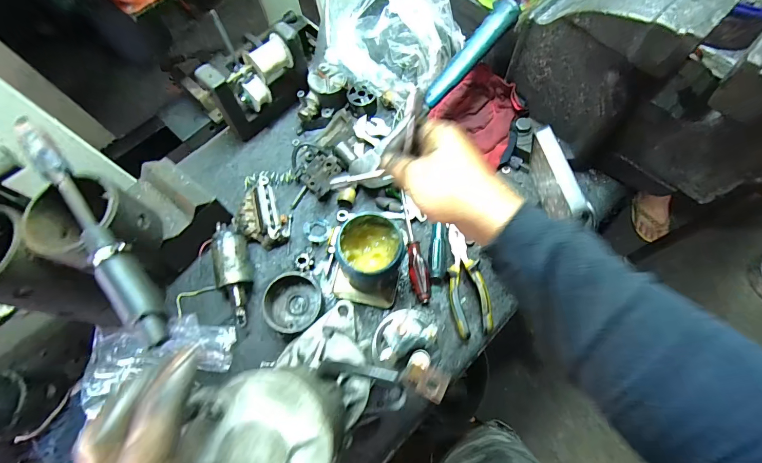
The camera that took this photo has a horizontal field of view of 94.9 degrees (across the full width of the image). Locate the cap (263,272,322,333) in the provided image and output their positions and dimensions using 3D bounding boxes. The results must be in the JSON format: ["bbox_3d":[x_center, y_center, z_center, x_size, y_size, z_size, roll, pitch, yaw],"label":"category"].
[{"bbox_3d":[-0.128,0.102,0.502,0.076,0.044,0.078,-1,68,3],"label":"cap"}]

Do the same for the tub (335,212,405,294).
[{"bbox_3d":[-0.011,0.033,0.497,0.080,0.102,0.083,-8,68,0],"label":"tub"}]

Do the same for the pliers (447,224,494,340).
[{"bbox_3d":[0.123,0.069,0.511,0.053,0.014,0.159,-13,73,15],"label":"pliers"}]

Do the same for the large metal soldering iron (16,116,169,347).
[{"bbox_3d":[-0.267,-0.007,0.322,0.031,0.040,0.268,-40,71,-12],"label":"large metal soldering iron"}]

